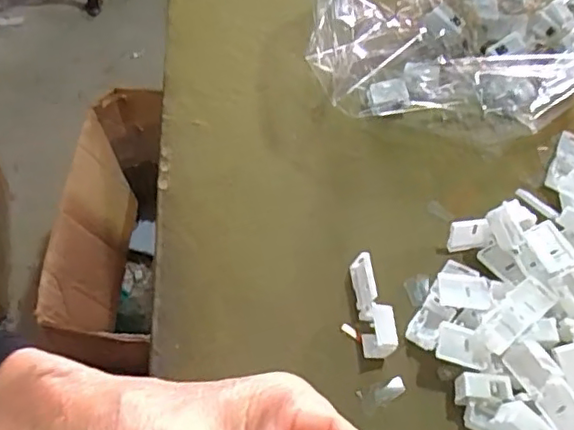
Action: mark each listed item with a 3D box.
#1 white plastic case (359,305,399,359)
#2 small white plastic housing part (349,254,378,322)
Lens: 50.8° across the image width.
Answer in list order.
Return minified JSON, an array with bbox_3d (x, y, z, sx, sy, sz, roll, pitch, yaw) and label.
[{"bbox_3d":[0.049,0.061,0.321,0.016,0.013,0.026,0,58,-6],"label":"white plastic case"},{"bbox_3d":[0.044,0.040,0.335,0.006,0.017,0.035,8,59,-26],"label":"small white plastic housing part"}]

